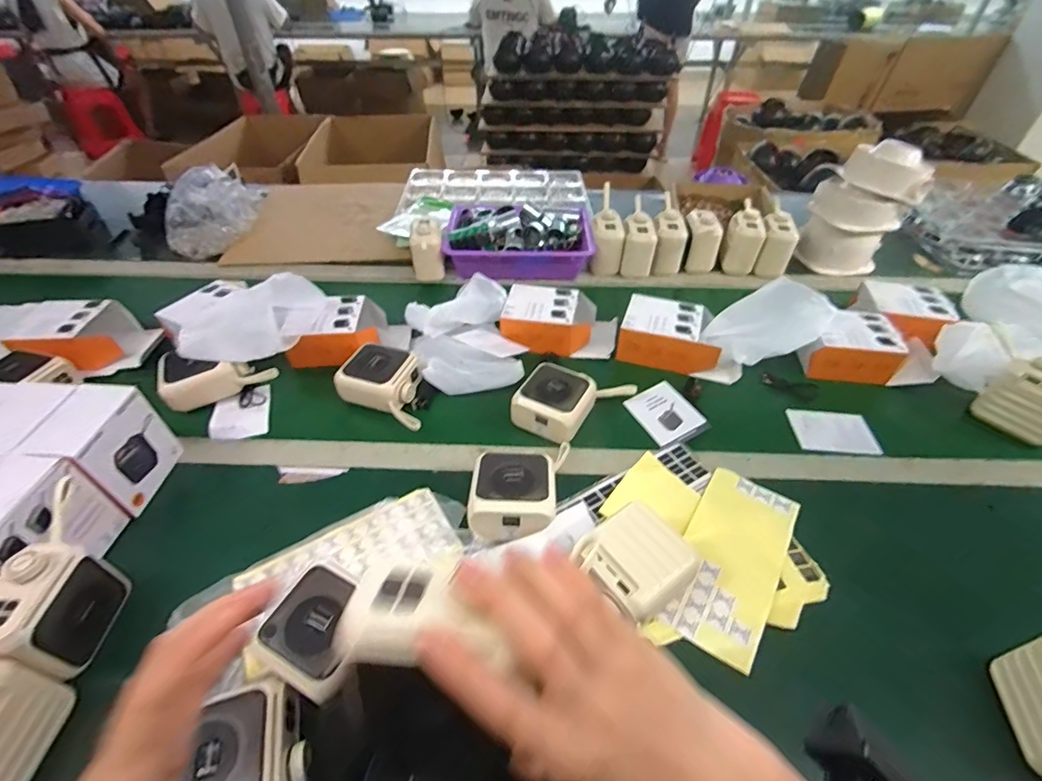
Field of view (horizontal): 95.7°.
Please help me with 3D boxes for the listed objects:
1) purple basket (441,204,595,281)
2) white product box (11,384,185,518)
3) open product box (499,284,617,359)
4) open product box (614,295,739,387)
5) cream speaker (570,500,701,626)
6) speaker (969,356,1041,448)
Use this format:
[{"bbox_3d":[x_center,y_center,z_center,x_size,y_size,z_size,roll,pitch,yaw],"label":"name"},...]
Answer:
[{"bbox_3d":[-0.005,-0.293,0.902,0.270,0.078,0.168,0,44,-1],"label":"purple basket"},{"bbox_3d":[-0.455,0.069,0.528,0.071,0.119,0.101,3,44,2],"label":"white product box"},{"bbox_3d":[0.064,-0.111,0.757,0.177,0.067,0.104,8,45,7],"label":"open product box"},{"bbox_3d":[0.247,-0.082,0.719,0.176,0.059,0.102,19,47,18],"label":"open product box"},{"bbox_3d":[0.110,0.167,0.454,0.088,0.049,0.084,-29,51,-27],"label":"cream speaker"},{"bbox_3d":[0.656,0.012,0.604,0.044,0.087,0.089,-28,51,-27],"label":"speaker"}]

